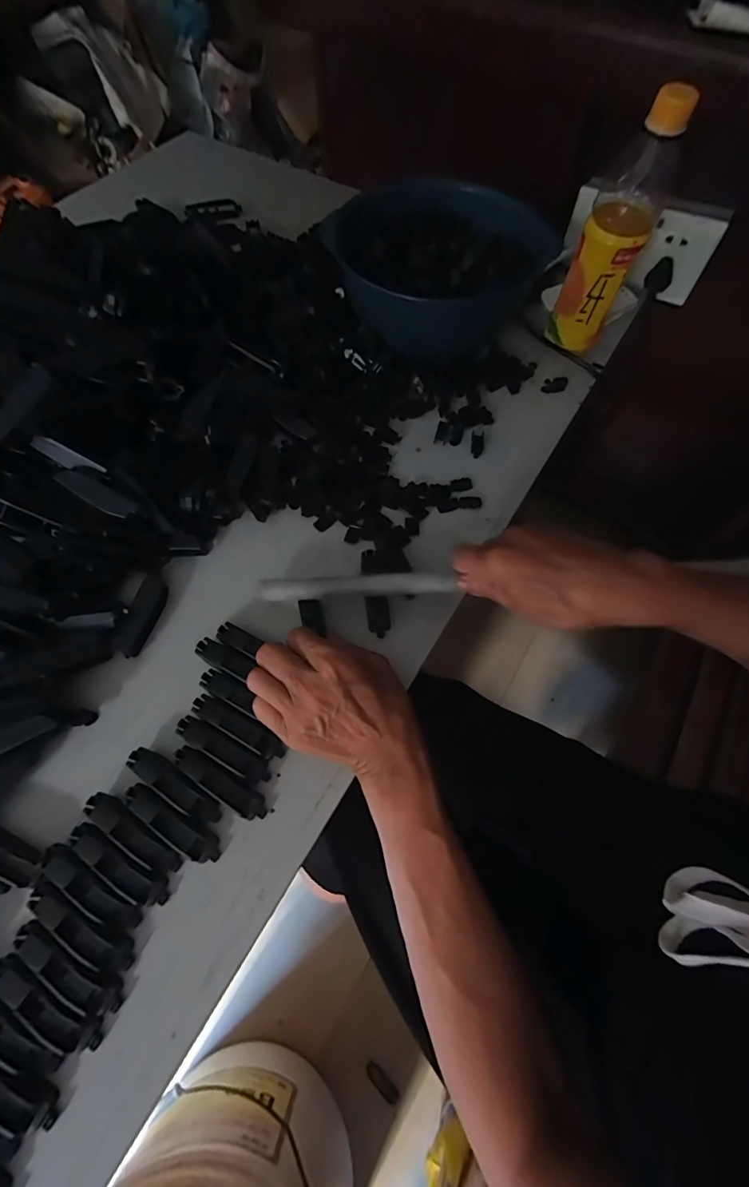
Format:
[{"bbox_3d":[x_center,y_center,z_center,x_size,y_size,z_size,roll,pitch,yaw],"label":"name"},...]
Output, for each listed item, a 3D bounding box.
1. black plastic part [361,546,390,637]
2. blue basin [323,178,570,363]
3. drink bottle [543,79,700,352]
[{"bbox_3d":[0.000,-0.001,0.381,0.018,0.010,0.076,-7,67,-6],"label":"black plastic part"},{"bbox_3d":[0.065,-0.349,0.485,0.176,0.091,0.219,30,67,13],"label":"blue basin"},{"bbox_3d":[0.228,-0.338,0.428,0.054,0.202,0.059,22,67,7],"label":"drink bottle"}]

